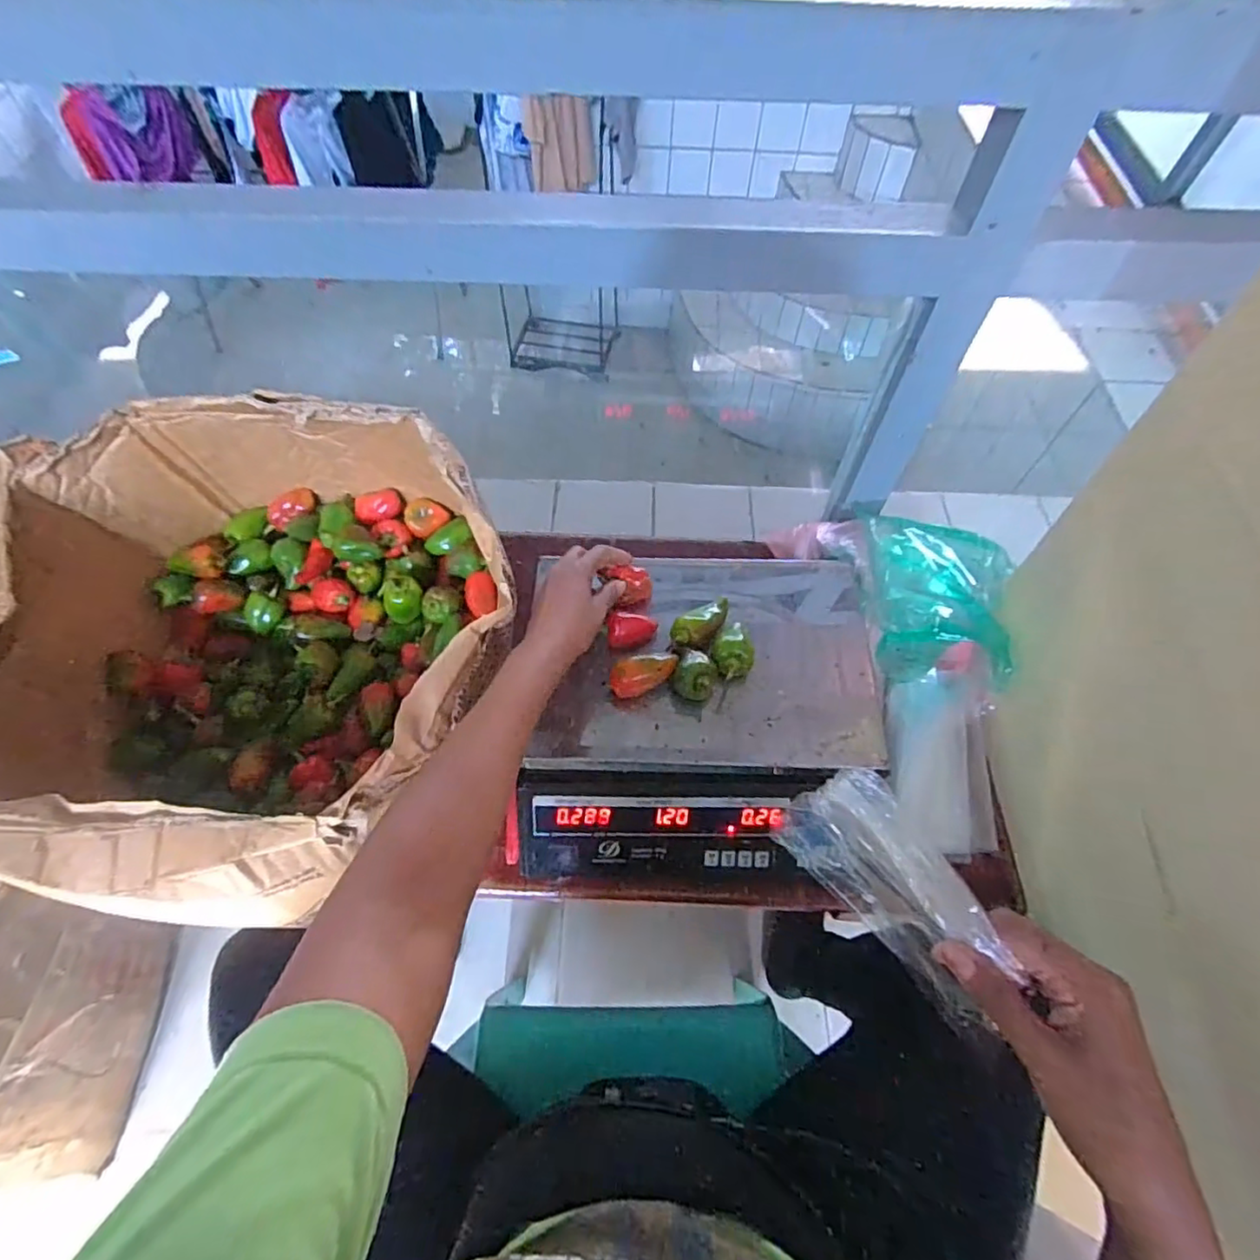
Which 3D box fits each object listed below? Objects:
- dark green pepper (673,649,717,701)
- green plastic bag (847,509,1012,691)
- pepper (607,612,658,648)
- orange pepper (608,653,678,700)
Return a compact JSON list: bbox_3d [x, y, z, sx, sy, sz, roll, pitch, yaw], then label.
[{"bbox_3d":[0.061,0.045,0.573,0.038,0.042,0.046,19,62,10],"label":"dark green pepper"},{"bbox_3d":[0.324,-0.042,0.656,0.139,0.059,0.189,8,61,4],"label":"green plastic bag"},{"bbox_3d":[0.001,-0.002,0.597,0.049,0.033,0.029,-11,62,-7],"label":"pepper"},{"bbox_3d":[0.012,0.044,0.573,0.061,0.035,0.030,-13,62,-8],"label":"orange pepper"}]

